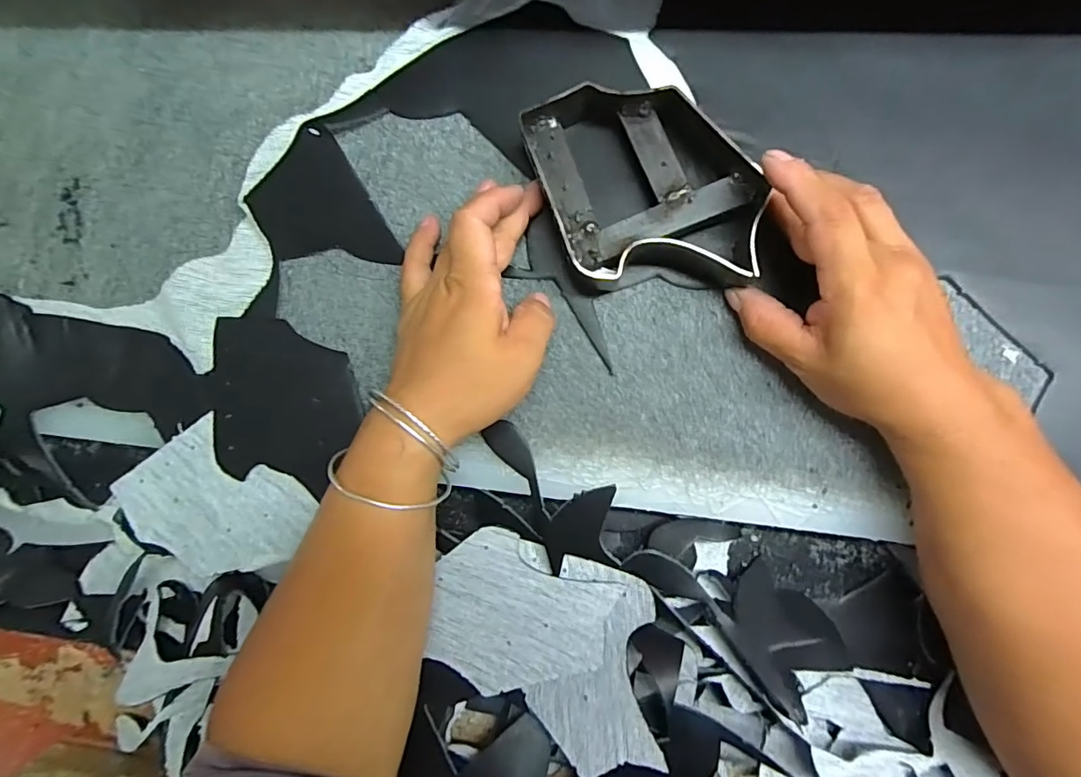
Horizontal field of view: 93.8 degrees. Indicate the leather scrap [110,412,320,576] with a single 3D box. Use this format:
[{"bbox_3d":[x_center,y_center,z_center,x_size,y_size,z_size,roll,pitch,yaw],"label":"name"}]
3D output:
[{"bbox_3d":[-0.203,0.072,0.317,0.108,0.006,0.084,37,91,2],"label":"leather scrap"}]

